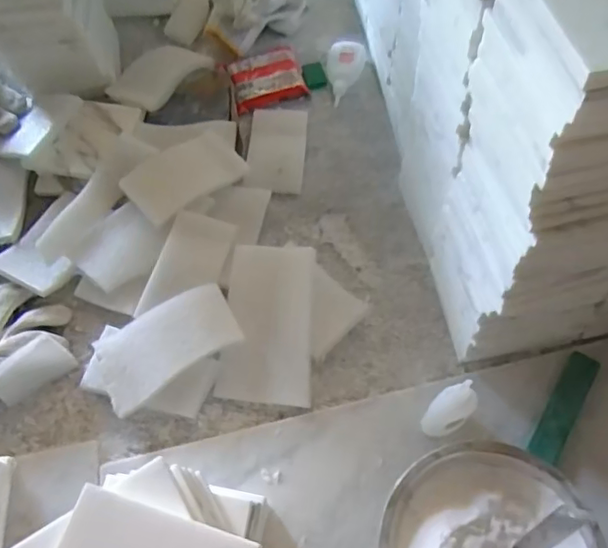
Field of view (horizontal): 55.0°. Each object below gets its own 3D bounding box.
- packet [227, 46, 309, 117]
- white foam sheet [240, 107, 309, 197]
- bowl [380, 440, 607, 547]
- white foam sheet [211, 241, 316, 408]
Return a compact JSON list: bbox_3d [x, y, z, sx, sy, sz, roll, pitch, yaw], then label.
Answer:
[{"bbox_3d":[-0.046,-0.234,0.692,0.084,0.016,0.081,-17,62,-8],"label":"packet"},{"bbox_3d":[-0.029,-0.139,0.635,0.061,0.008,0.113,5,61,4],"label":"white foam sheet"},{"bbox_3d":[0.131,0.195,0.423,0.142,0.047,0.135,-1,61,1],"label":"bowl"},{"bbox_3d":[-0.030,0.043,0.527,0.080,0.011,0.140,4,77,7],"label":"white foam sheet"}]

